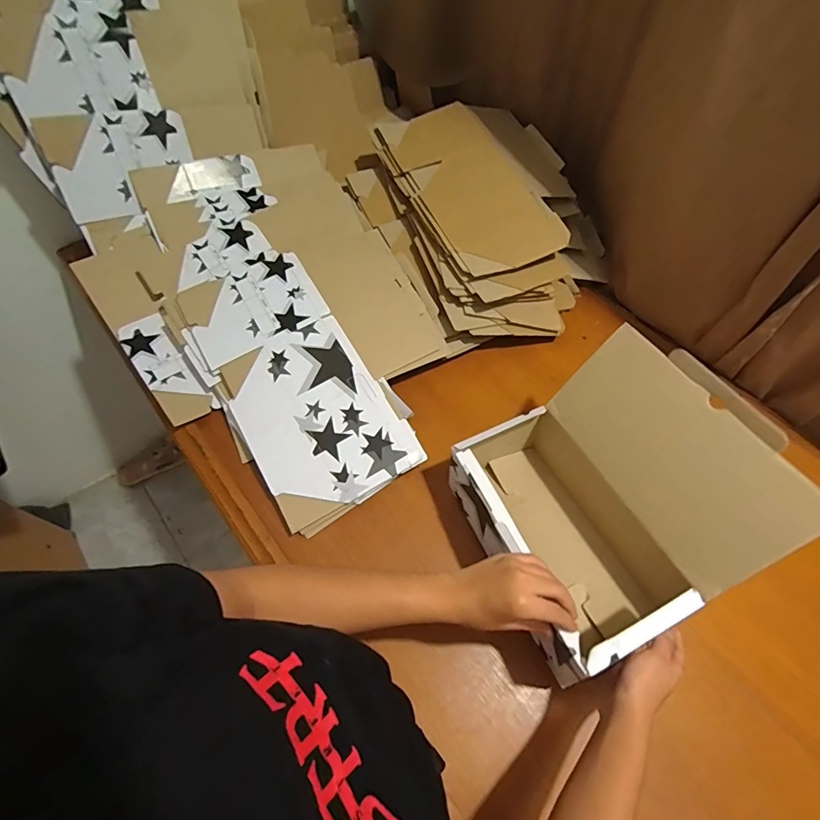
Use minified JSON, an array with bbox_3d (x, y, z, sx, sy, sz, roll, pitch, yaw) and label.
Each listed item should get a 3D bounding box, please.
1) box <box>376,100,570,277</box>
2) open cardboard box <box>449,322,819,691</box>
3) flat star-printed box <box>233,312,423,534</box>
[{"bbox_3d":[0.100,-0.405,0.795,0.190,0.018,0.395,-26,69,-8],"label":"box"},{"bbox_3d":[0.216,0.102,0.526,0.264,0.246,0.279,-19,62,-14],"label":"open cardboard box"},{"bbox_3d":[-0.137,0.008,0.657,0.204,0.013,0.274,-30,72,-12],"label":"flat star-printed box"}]

